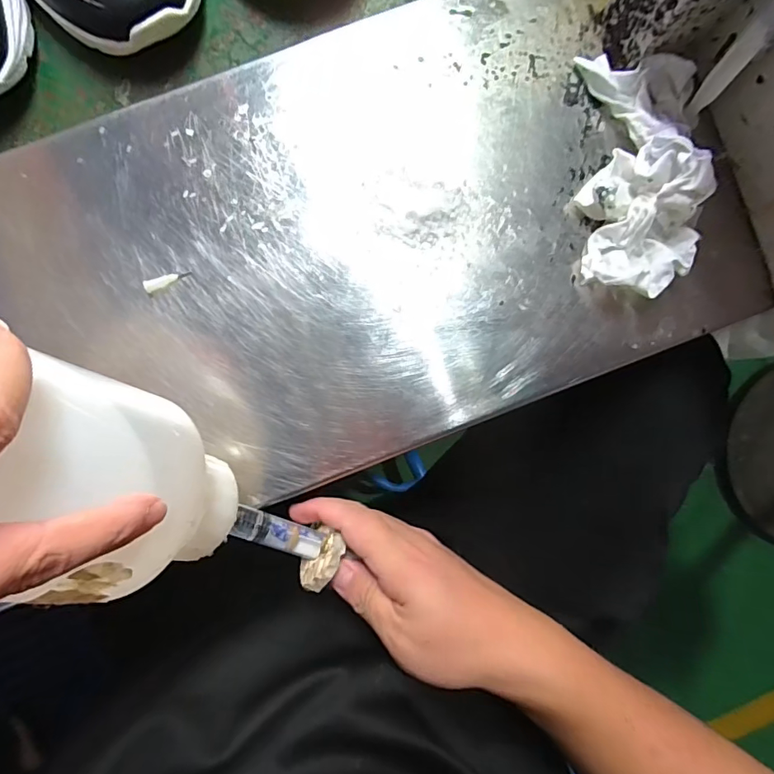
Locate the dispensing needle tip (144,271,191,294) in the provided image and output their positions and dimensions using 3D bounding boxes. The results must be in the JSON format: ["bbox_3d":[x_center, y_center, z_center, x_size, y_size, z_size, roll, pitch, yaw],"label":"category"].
[{"bbox_3d":[-0.121,-0.059,0.266,0.025,0.006,0.006,-25,91,-16],"label":"dispensing needle tip"}]

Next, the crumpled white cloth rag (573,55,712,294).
[{"bbox_3d":[0.137,-0.115,0.256,0.056,0.036,0.123,0,91,-4],"label":"crumpled white cloth rag"}]

